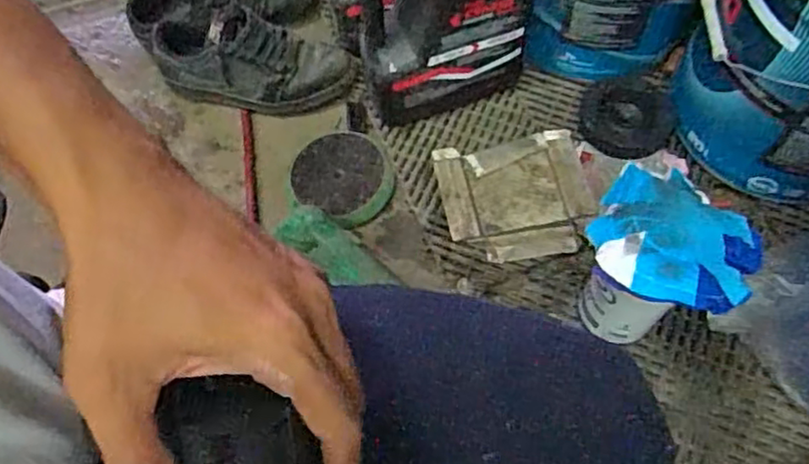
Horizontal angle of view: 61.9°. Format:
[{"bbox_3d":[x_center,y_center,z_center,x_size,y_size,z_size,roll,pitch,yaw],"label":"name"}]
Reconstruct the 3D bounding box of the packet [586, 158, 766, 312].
[{"bbox_3d":[0.235,0.009,0.593,0.146,0.039,0.133,35,70,18],"label":"packet"}]

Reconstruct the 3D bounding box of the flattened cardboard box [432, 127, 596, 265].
[{"bbox_3d":[0.140,-0.046,0.852,0.180,0.007,0.167,-9,63,-2],"label":"flattened cardboard box"}]

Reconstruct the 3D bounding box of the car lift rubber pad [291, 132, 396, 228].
[{"bbox_3d":[-0.081,-0.076,0.891,0.135,0.020,0.118,30,68,16],"label":"car lift rubber pad"}]

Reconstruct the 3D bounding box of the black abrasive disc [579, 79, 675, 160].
[{"bbox_3d":[0.289,-0.147,0.880,0.113,0.016,0.121,-1,63,2],"label":"black abrasive disc"}]

